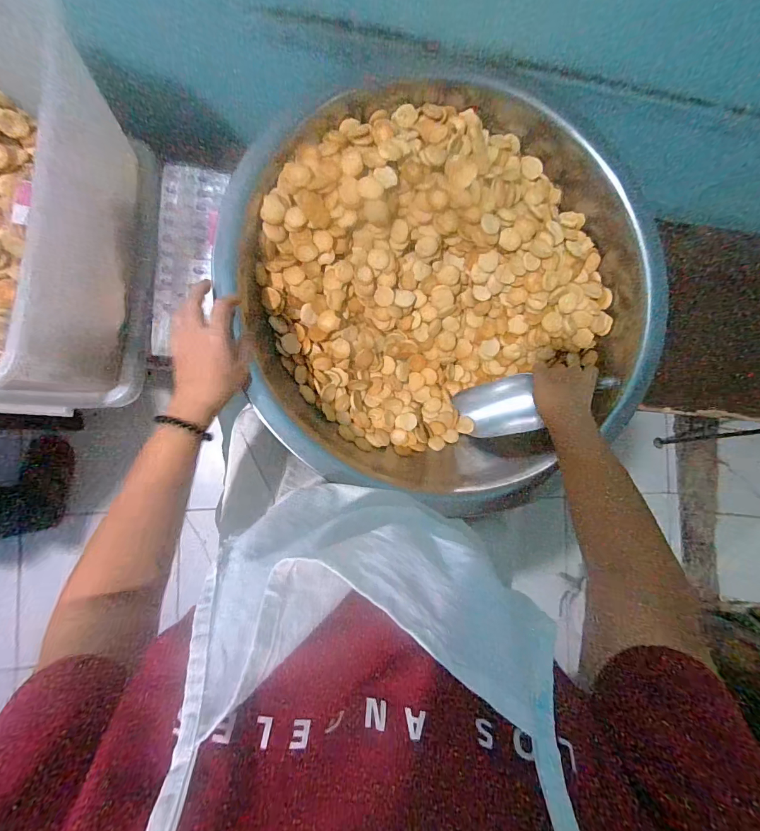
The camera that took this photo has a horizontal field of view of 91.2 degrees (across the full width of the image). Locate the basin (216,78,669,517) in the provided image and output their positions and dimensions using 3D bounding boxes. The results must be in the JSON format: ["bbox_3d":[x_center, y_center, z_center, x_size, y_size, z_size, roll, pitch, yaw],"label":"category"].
[{"bbox_3d":[0.109,-0.213,0.603,0.628,0.175,0.585,4,87,-8],"label":"basin"}]

